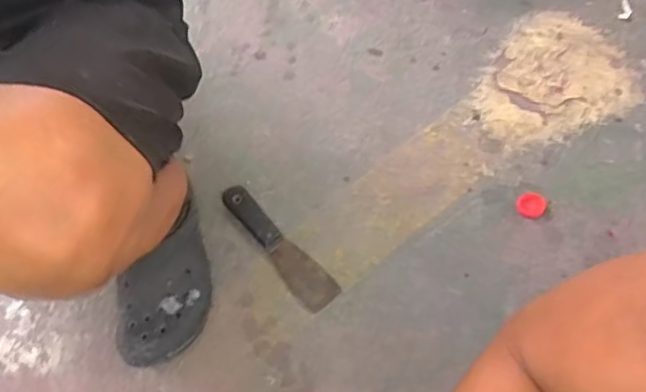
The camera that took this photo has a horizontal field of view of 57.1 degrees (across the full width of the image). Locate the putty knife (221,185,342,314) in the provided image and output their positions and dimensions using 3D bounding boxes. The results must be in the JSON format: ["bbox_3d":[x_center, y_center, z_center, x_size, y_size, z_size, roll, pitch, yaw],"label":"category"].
[{"bbox_3d":[-0.059,0.061,0.748,0.048,0.025,0.193,-40,69,-16],"label":"putty knife"}]

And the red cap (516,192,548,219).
[{"bbox_3d":[0.275,0.012,0.783,0.036,0.011,0.034,-1,63,2],"label":"red cap"}]

